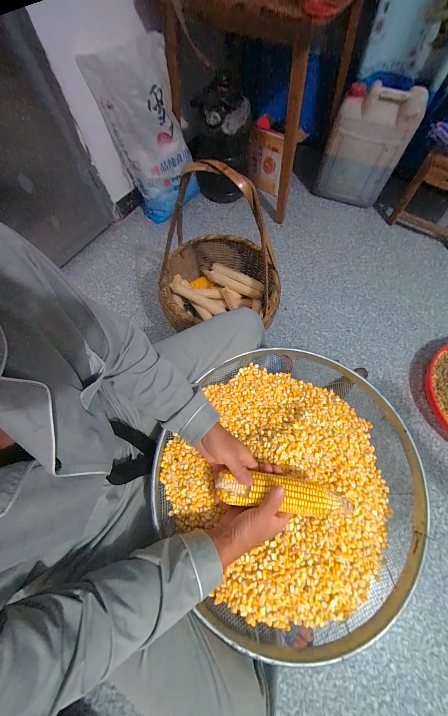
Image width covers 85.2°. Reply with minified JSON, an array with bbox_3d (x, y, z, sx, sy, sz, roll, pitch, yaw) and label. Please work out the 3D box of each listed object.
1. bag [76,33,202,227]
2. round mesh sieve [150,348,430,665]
[{"bbox_3d":[-0.288,-0.840,0.975,0.268,0.526,0.152,0,61,12],"label":"bag"},{"bbox_3d":[0.125,0.230,0.483,0.494,0.101,0.486,0,67,1],"label":"round mesh sieve"}]

